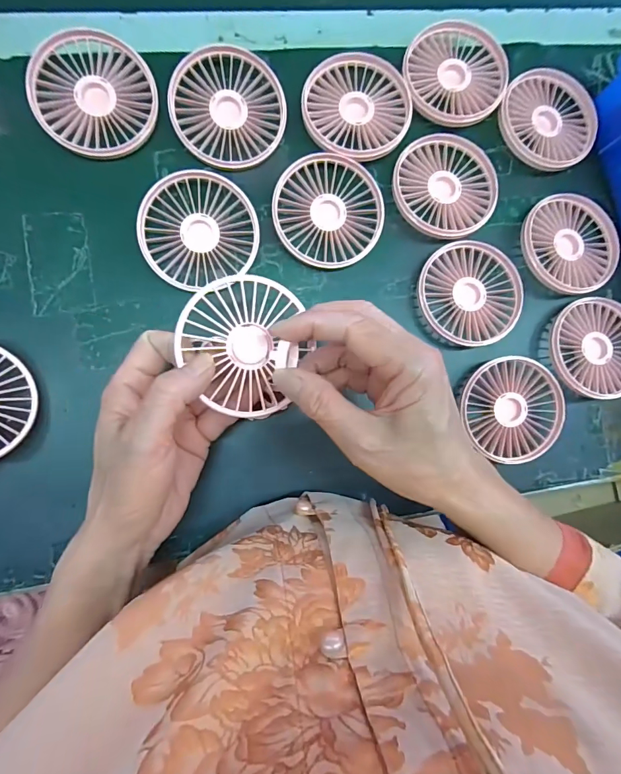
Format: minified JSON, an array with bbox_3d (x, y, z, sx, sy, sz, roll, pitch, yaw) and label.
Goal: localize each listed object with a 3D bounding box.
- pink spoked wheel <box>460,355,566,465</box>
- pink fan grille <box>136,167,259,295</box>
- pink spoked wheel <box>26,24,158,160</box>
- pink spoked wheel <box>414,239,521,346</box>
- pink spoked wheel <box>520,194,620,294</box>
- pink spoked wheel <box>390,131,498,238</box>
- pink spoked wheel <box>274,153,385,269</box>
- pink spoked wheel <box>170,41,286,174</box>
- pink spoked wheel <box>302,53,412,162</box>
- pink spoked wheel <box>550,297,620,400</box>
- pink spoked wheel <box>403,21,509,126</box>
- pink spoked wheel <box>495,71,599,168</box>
[{"bbox_3d":[0.167,0.020,0.352,0.083,0.019,0.086,0,86,-8],"label":"pink spoked wheel"},{"bbox_3d":[-0.086,-0.121,0.322,0.085,0.015,0.081,0,88,-7],"label":"pink fan grille"},{"bbox_3d":[-0.162,-0.221,0.316,0.085,0.018,0.086,0,88,-7],"label":"pink spoked wheel"},{"bbox_3d":[0.132,-0.078,0.351,0.085,0.016,0.086,0,88,-7],"label":"pink spoked wheel"},{"bbox_3d":[0.224,-0.123,0.365,0.087,0.018,0.078,25,83,-5],"label":"pink spoked wheel"},{"bbox_3d":[0.112,-0.169,0.352,0.086,0.016,0.084,0,88,-7],"label":"pink spoked wheel"},{"bbox_3d":[0.014,-0.142,0.338,0.086,0.014,0.086,0,88,-7],"label":"pink spoked wheel"},{"bbox_3d":[-0.064,-0.218,0.327,0.085,0.019,0.084,0,88,-7],"label":"pink spoked wheel"},{"bbox_3d":[0.037,-0.230,0.344,0.086,0.014,0.087,0,88,-7],"label":"pink spoked wheel"},{"bbox_3d":[0.250,-0.035,0.367,0.085,0.018,0.085,0,86,-8],"label":"pink spoked wheel"},{"bbox_3d":[0.123,-0.269,0.357,0.086,0.016,0.084,0,88,-7],"label":"pink spoked wheel"},{"bbox_3d":[0.209,-0.235,0.368,0.088,0.020,0.085,0,86,-8],"label":"pink spoked wheel"}]

